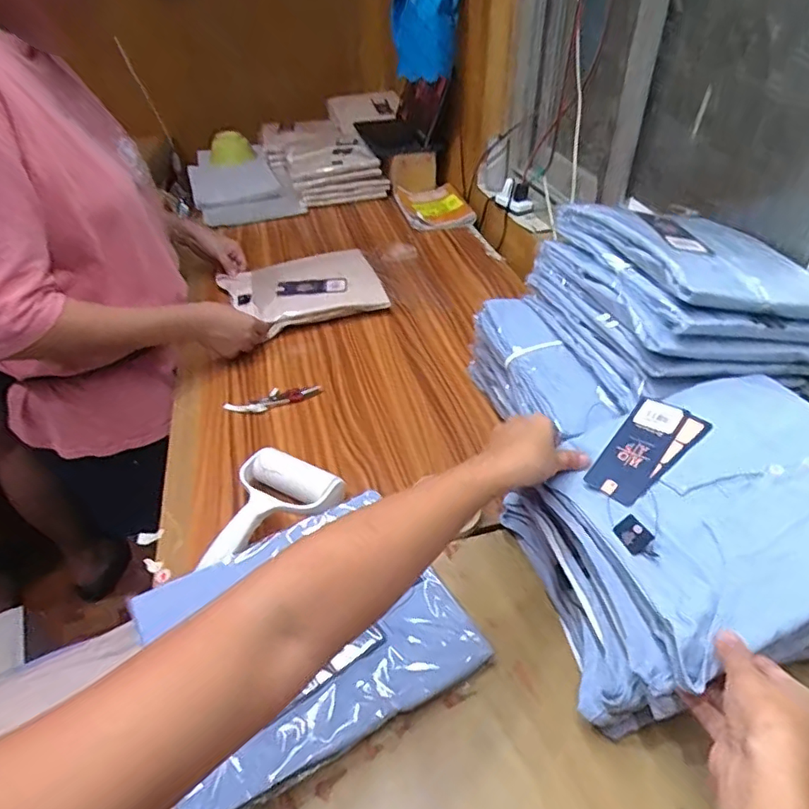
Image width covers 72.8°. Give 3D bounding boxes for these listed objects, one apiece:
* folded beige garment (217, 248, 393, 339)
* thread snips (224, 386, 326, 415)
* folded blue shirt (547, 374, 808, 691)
[{"bbox_3d":[-0.173,-0.216,0.974,0.259,0.058,0.233,-20,44,-21],"label":"folded beige garment"},{"bbox_3d":[-0.181,-0.009,0.768,0.131,0.013,0.032,-17,43,-18],"label":"thread snips"},{"bbox_3d":[0.268,0.070,0.446,0.255,0.035,0.208,-16,43,-14],"label":"folded blue shirt"}]

